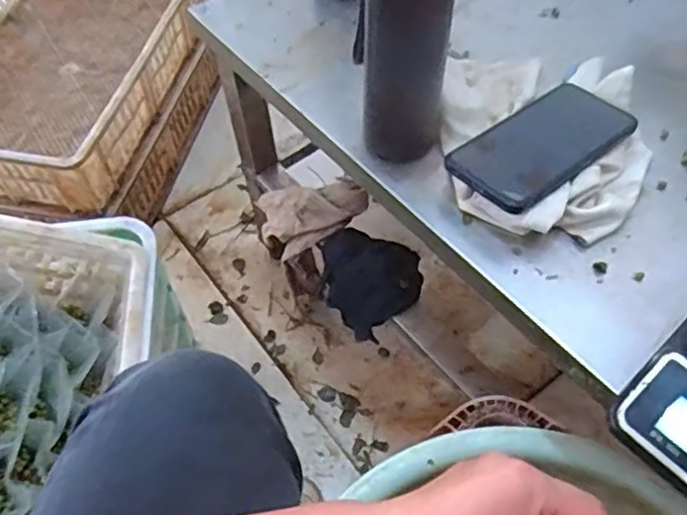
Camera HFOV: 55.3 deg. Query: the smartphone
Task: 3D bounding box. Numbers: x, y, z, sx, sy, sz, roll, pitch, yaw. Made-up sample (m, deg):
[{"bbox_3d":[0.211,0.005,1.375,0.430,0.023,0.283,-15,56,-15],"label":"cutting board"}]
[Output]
[{"bbox_3d":[0.163,-0.094,0.536,0.165,0.011,0.077,-32,55,-26],"label":"smartphone"}]

